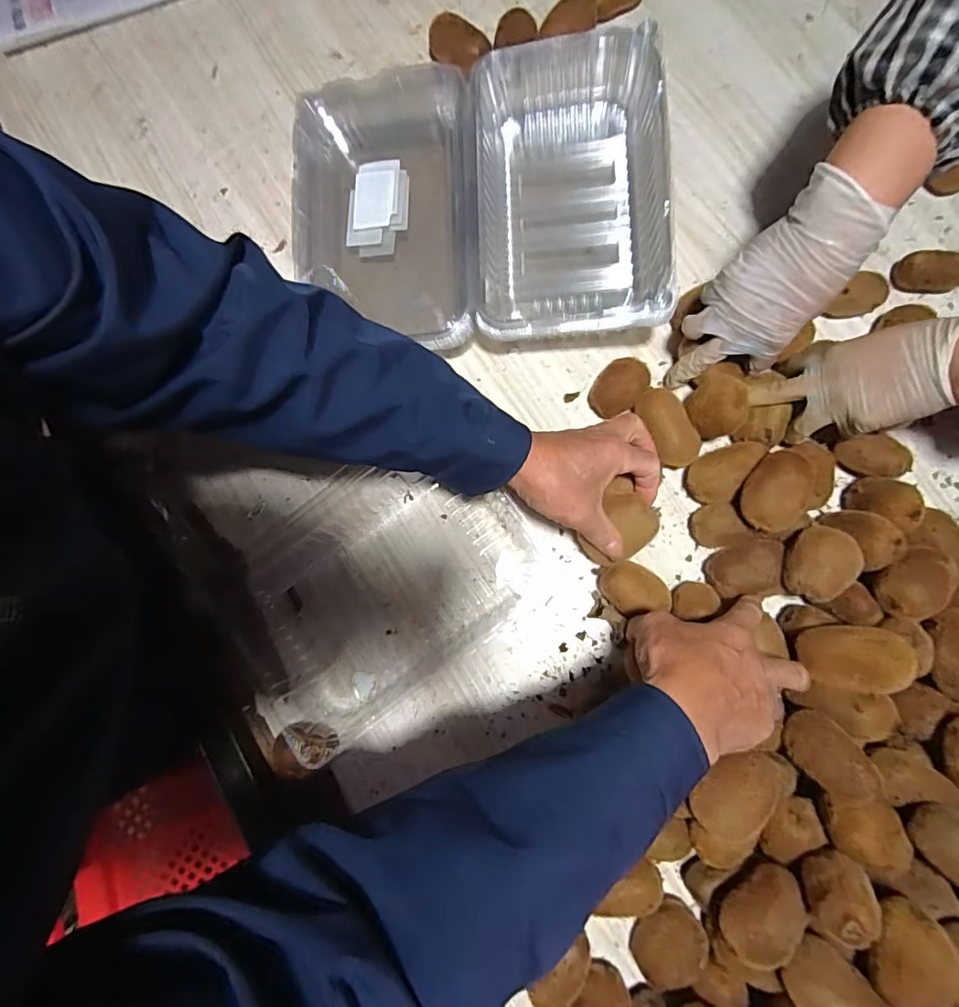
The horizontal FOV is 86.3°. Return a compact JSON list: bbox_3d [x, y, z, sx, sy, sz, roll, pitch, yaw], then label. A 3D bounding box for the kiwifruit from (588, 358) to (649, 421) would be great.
[{"bbox_3d":[0.128,-0.104,0.481,0.040,0.035,0.058,40,85,7],"label":"kiwifruit"}]

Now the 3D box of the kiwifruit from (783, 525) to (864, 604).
[{"bbox_3d":[0.271,0.049,0.410,0.039,0.038,0.057,30,84,6],"label":"kiwifruit"}]

